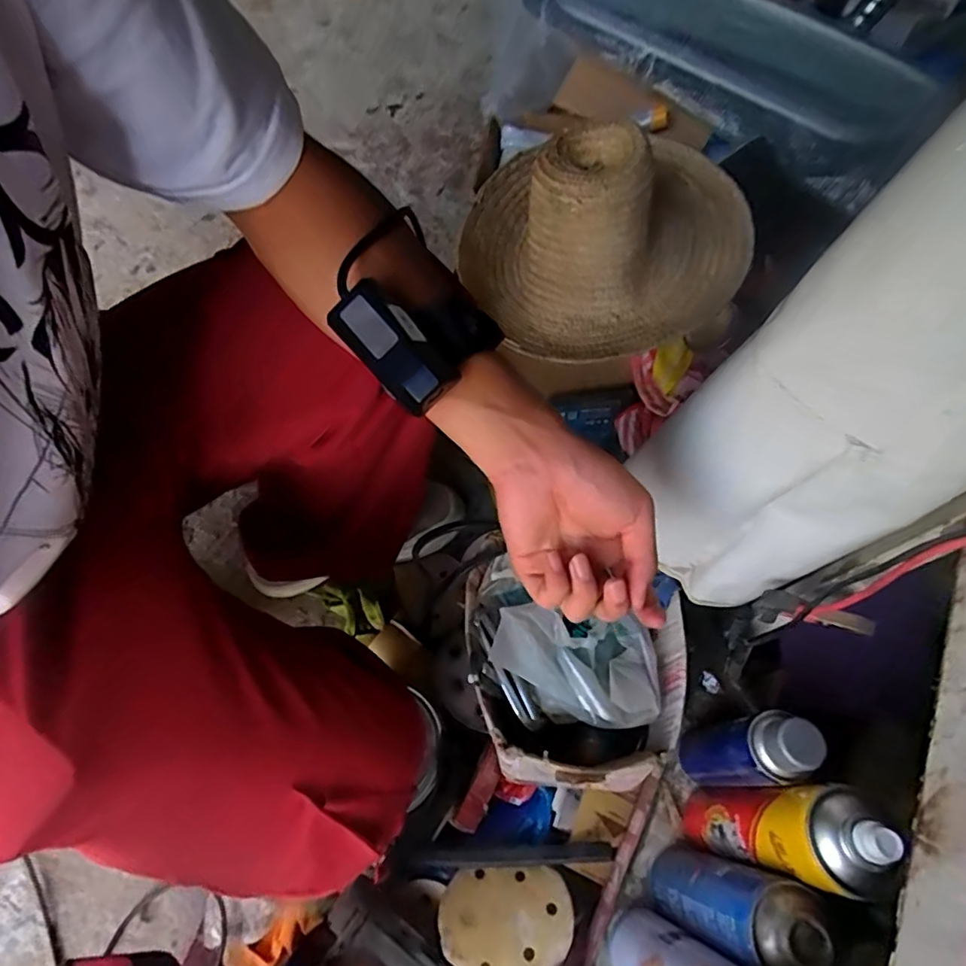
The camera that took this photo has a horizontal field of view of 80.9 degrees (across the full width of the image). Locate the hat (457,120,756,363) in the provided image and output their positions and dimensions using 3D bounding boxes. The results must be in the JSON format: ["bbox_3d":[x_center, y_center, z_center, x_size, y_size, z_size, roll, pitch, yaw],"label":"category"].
[{"bbox_3d":[0.151,-0.320,0.694,0.332,0.167,0.338,7,64,0],"label":"hat"}]

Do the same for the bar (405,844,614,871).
[{"bbox_3d":[0.026,0.359,0.544,0.193,0.020,0.018,0,64,-4],"label":"bar"}]

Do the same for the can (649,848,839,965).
[{"bbox_3d":[0.190,0.327,0.438,0.051,0.194,0.056,2,64,-3],"label":"can"}]

